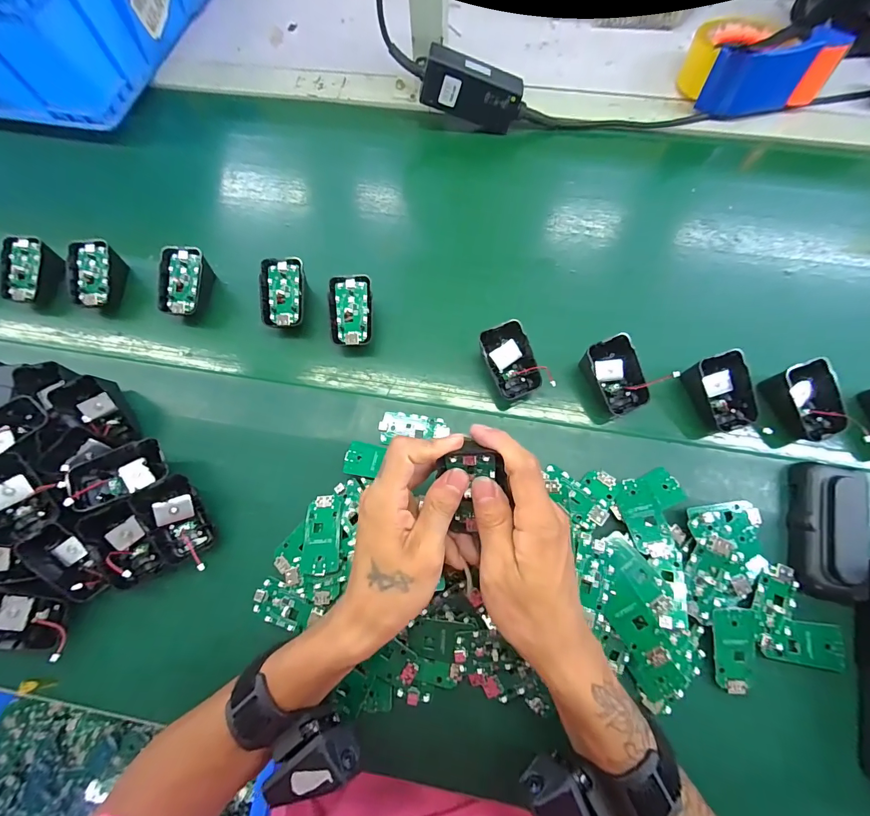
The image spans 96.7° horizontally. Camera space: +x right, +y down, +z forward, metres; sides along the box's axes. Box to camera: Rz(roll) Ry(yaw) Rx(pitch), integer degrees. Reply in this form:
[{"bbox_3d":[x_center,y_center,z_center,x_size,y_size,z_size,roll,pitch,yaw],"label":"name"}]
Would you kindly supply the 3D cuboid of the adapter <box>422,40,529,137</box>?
[{"bbox_3d":[0.047,-0.375,0.459,0.121,0.055,0.028,12,71,-13],"label":"adapter"}]

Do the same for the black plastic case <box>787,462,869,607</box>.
[{"bbox_3d":[0.327,0.100,0.316,0.050,0.025,0.107,15,76,5],"label":"black plastic case"}]

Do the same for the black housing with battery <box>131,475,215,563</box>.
[{"bbox_3d":[-0.220,0.095,0.329,0.043,0.023,0.072,-25,100,-31],"label":"black housing with battery"}]

